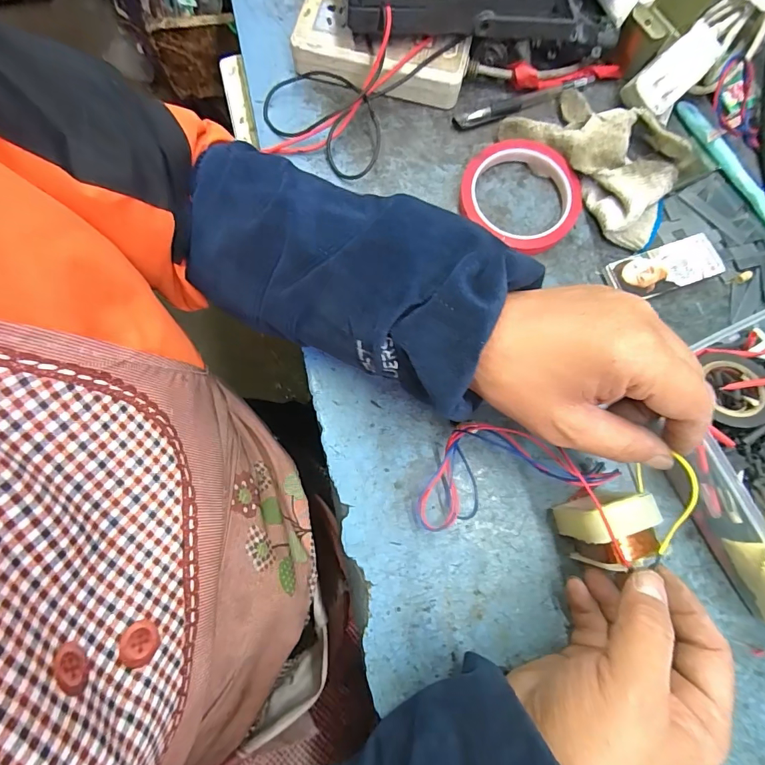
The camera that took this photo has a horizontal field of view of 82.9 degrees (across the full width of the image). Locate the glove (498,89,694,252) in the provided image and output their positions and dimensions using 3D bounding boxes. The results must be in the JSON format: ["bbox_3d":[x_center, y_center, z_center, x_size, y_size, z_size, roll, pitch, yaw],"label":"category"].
[{"bbox_3d":[0.187,-0.195,0.362,0.110,0.036,0.156,-41,81,-10],"label":"glove"}]

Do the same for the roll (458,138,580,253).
[{"bbox_3d":[0.115,-0.155,0.360,0.095,0.018,0.092,0,77,-1],"label":"roll"}]

